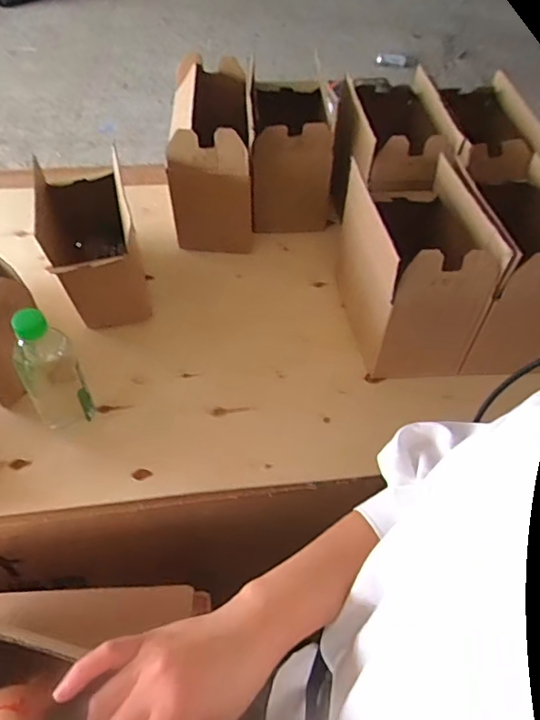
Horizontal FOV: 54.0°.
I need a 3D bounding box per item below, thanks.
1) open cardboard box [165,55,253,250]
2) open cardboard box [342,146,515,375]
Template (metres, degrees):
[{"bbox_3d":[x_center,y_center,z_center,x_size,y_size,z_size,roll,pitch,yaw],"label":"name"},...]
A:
[{"bbox_3d":[-0.100,-0.355,0.927,0.129,0.229,0.256,-2,52,-4],"label":"open cardboard box"},{"bbox_3d":[0.197,-0.130,0.754,0.154,0.226,0.223,-2,52,-4],"label":"open cardboard box"}]

